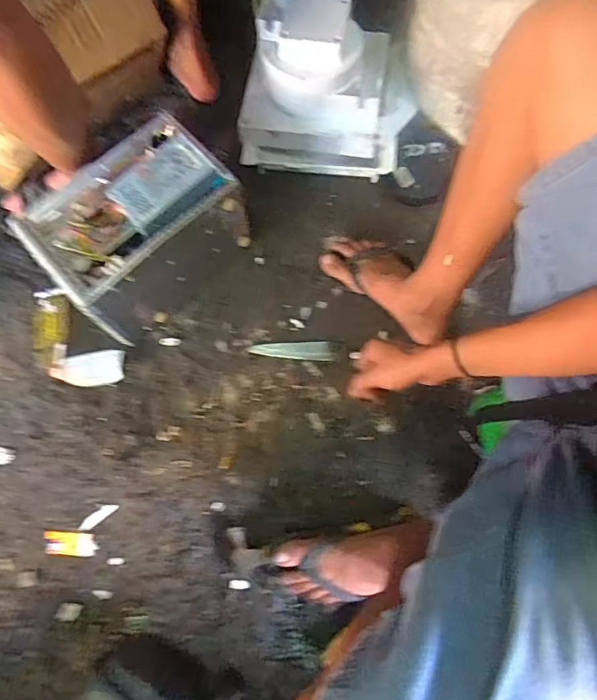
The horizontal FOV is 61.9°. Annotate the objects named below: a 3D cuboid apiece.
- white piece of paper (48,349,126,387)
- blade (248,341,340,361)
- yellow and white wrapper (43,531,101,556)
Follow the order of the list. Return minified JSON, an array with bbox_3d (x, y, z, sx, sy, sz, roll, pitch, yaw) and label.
[{"bbox_3d":[-0.351,0.032,0.833,0.117,0.021,0.061,-5,72,0],"label":"white piece of paper"},{"bbox_3d":[-0.006,0.000,0.842,0.147,0.004,0.032,1,72,2],"label":"blade"},{"bbox_3d":[-0.354,0.300,0.771,0.081,0.004,0.033,4,73,3],"label":"yellow and white wrapper"}]

